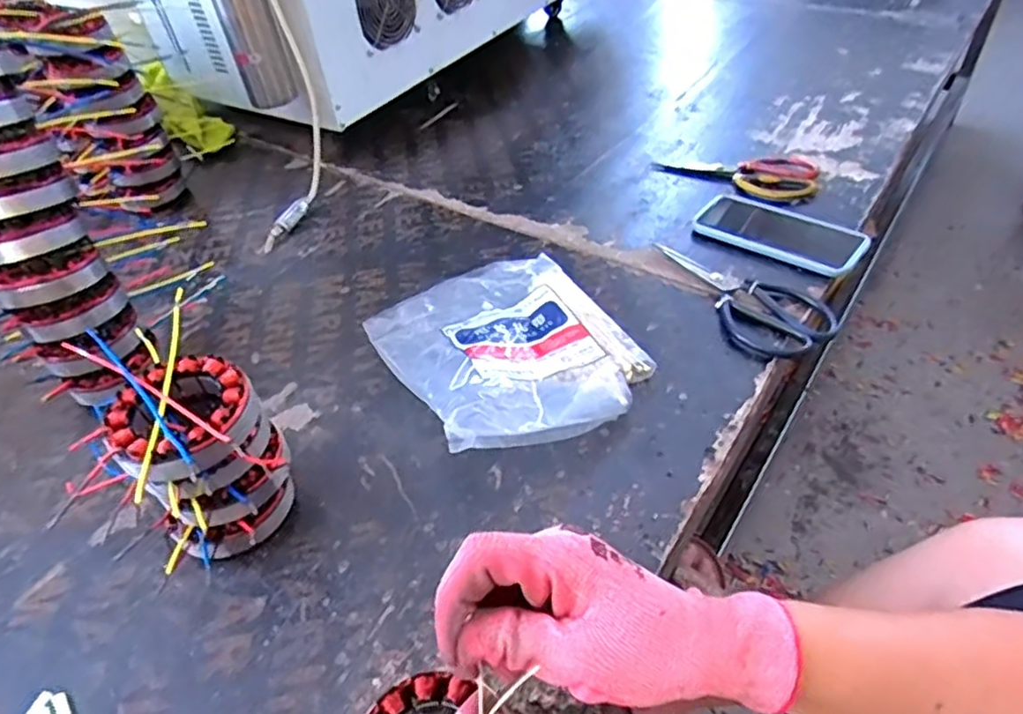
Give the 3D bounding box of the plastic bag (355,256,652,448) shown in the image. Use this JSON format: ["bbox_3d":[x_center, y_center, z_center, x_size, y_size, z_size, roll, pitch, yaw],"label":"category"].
[{"bbox_3d":[-0.005,-0.022,0.575,0.204,0.059,0.250,-23,46,-17],"label":"plastic bag"}]

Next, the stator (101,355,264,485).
[{"bbox_3d":[-0.207,0.040,0.403,0.088,0.031,0.094,-7,43,-1],"label":"stator"}]

